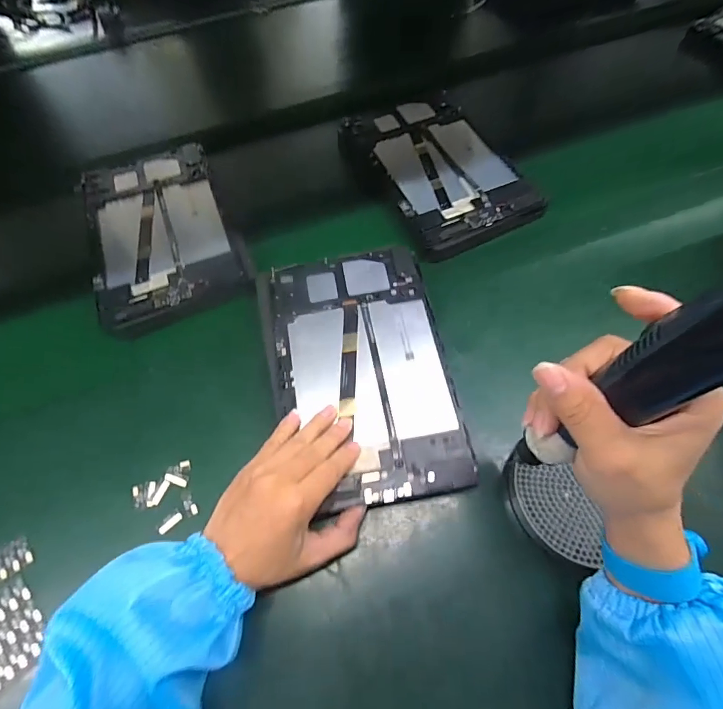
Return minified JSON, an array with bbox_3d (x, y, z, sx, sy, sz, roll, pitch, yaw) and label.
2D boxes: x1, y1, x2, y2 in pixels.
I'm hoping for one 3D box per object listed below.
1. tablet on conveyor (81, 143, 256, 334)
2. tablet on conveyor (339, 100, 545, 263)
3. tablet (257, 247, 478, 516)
[{"bbox_3d":[-0.231,-0.145,0.499,0.151,0.017,0.240,-21,61,-9],"label":"tablet on conveyor"},{"bbox_3d":[0.088,-0.231,0.533,0.155,0.016,0.252,-23,63,-9],"label":"tablet on conveyor"},{"bbox_3d":[-0.003,0.009,0.391,0.156,0.016,0.237,-10,60,-3],"label":"tablet"}]

